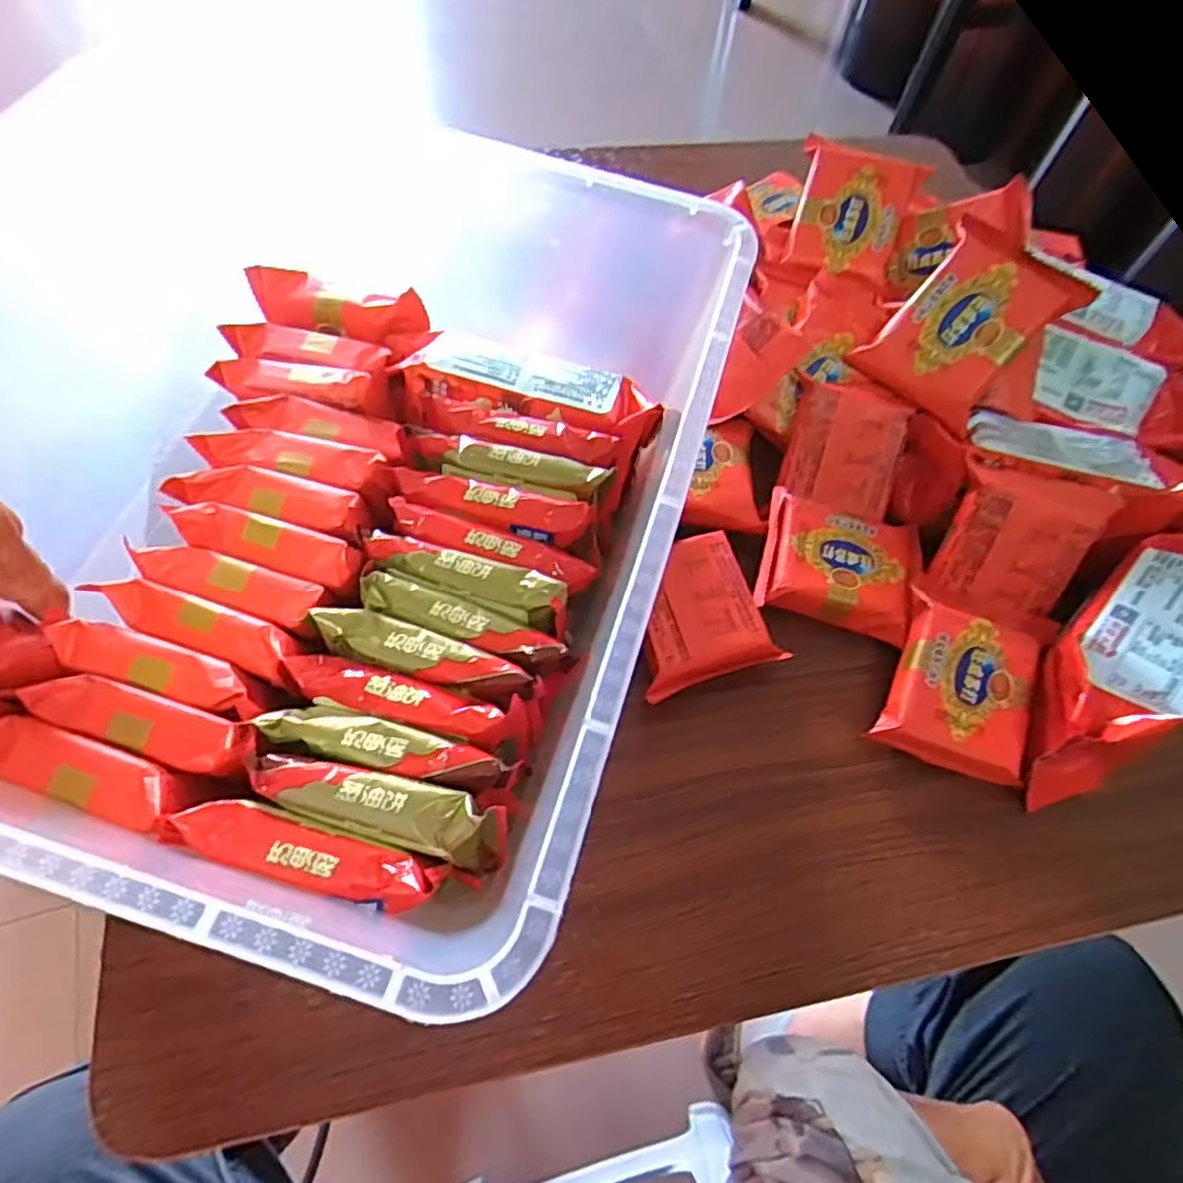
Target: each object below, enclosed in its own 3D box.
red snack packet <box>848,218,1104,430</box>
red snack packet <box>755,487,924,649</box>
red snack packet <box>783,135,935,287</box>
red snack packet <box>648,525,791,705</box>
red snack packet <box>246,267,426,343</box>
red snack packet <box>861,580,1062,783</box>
[{"bbox_3d":[0.183,-0.130,0.349,0.064,0.018,0.082,43,111,11],"label":"red snack packet"},{"bbox_3d":[0.125,-0.012,0.363,0.074,0.025,0.065,14,63,3],"label":"red snack packet"},{"bbox_3d":[0.145,-0.214,0.404,0.068,0.013,0.070,22,95,11],"label":"red snack packet"},{"bbox_3d":[0.048,0.009,0.342,0.064,0.011,0.069,-17,65,-12],"label":"red snack packet"},{"bbox_3d":[-0.128,-0.144,0.361,0.090,0.019,0.022,14,63,3],"label":"red snack packet"},{"bbox_3d":[0.173,0.042,0.330,0.061,0.021,0.077,21,63,7],"label":"red snack packet"}]

